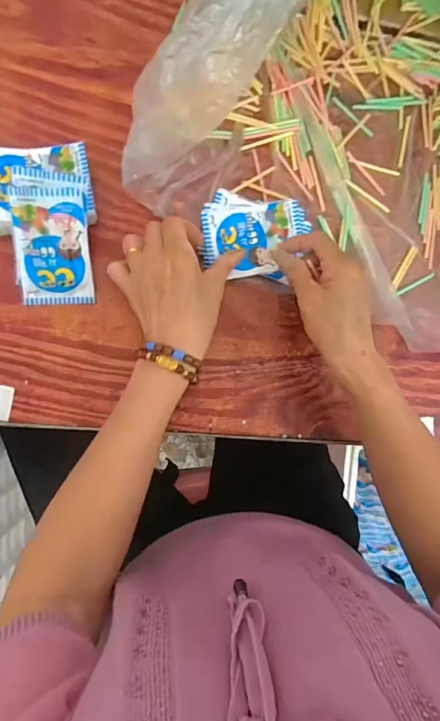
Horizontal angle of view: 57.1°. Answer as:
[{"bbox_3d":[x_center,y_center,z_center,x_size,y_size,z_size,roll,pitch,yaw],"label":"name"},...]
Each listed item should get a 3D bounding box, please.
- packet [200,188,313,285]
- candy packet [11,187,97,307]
[{"bbox_3d":[0.035,-0.128,0.412,0.107,0.021,0.084,9,85,-7],"label":"packet"},{"bbox_3d":[-0.156,-0.104,0.378,0.065,0.012,0.104,-1,113,-5],"label":"candy packet"}]

